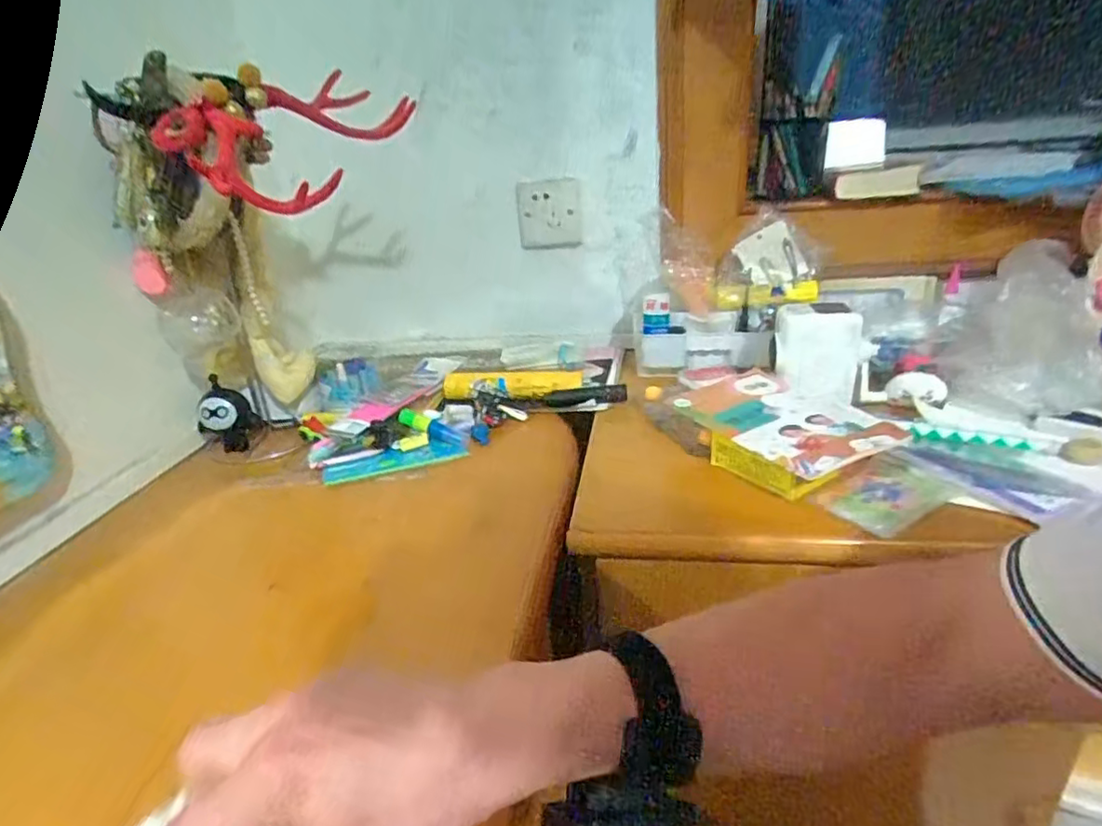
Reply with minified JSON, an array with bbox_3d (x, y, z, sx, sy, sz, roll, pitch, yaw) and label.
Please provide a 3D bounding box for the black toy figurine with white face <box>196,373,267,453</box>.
[{"bbox_3d":[-0.377,-0.001,0.714,0.047,0.083,0.056,-3,24,5],"label":"black toy figurine with white face"}]

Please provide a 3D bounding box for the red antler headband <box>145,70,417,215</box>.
[{"bbox_3d":[-0.221,-0.277,0.591,0.164,0.080,0.253,4,39,17],"label":"red antler headband"}]

